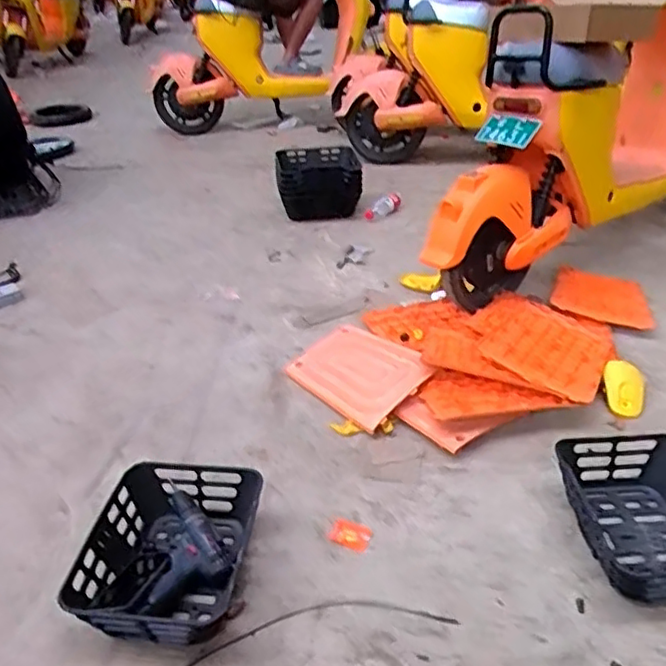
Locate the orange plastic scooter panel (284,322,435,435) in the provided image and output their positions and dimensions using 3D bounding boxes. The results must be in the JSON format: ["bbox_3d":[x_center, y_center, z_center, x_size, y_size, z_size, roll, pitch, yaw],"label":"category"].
[{"bbox_3d":[0.055,0.094,1.614,0.245,0.030,0.365,-37,42,-24],"label":"orange plastic scooter panel"}]

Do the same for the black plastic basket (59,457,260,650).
[{"bbox_3d":[-0.281,0.388,1.125,0.287,0.143,0.328,-2,33,3],"label":"black plastic basket"}]

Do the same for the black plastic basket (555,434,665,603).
[{"bbox_3d":[0.583,0.323,1.164,0.284,0.109,0.335,-7,33,-4],"label":"black plastic basket"}]

